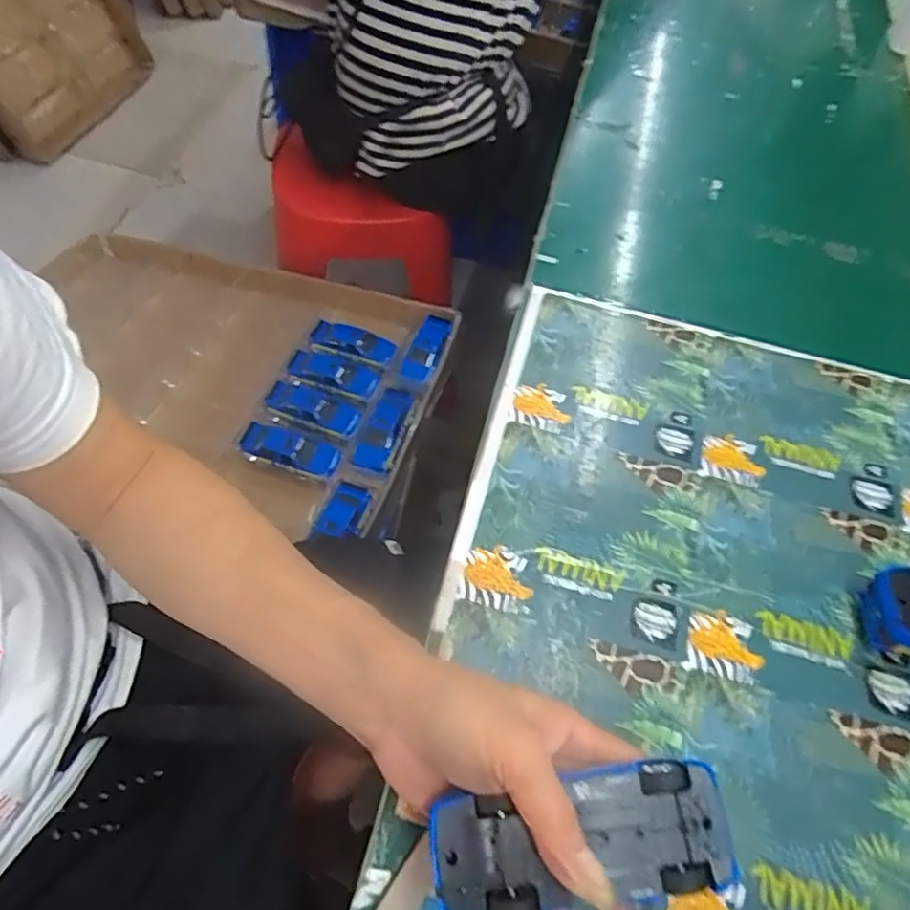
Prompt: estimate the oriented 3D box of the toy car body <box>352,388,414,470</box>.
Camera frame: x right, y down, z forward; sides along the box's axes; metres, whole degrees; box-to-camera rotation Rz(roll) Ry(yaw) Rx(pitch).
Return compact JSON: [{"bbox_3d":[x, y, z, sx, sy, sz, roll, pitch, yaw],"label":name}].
[{"bbox_3d":[-0.092,-0.033,0.828,0.049,0.025,0.129,19,59,5],"label":"toy car body"}]

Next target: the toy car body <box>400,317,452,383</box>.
[{"bbox_3d":[-0.044,-0.148,0.908,0.047,0.028,0.126,17,59,5],"label":"toy car body"}]

